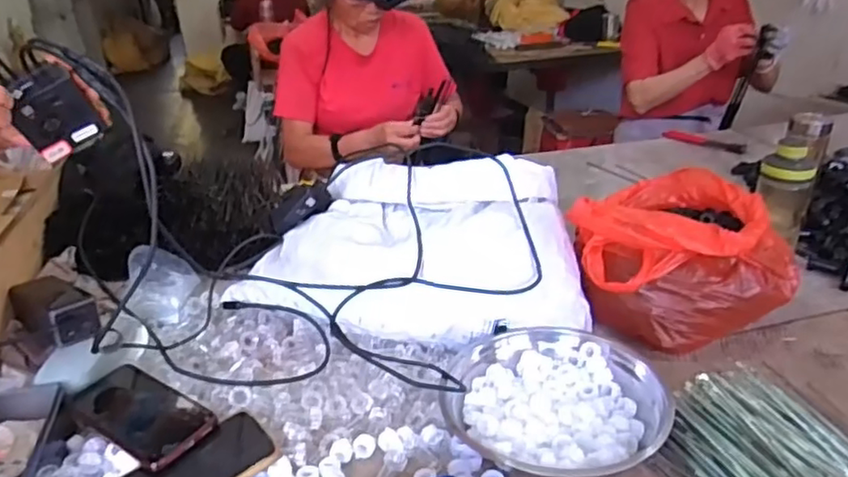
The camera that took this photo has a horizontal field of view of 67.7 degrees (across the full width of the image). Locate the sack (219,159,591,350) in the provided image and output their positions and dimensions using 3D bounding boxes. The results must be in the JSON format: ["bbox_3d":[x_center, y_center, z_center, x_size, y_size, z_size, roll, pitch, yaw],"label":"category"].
[{"bbox_3d":[-0.018,0.009,0.832,0.420,0.174,0.252,-1,26,3],"label":"sack"}]

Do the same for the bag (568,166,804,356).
[{"bbox_3d":[0.358,0.017,0.875,0.273,0.151,0.289,11,28,25],"label":"bag"}]

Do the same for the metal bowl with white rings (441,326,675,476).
[{"bbox_3d":[0.131,0.162,0.651,0.209,0.075,0.203,-1,25,0],"label":"metal bowl with white rings"}]

